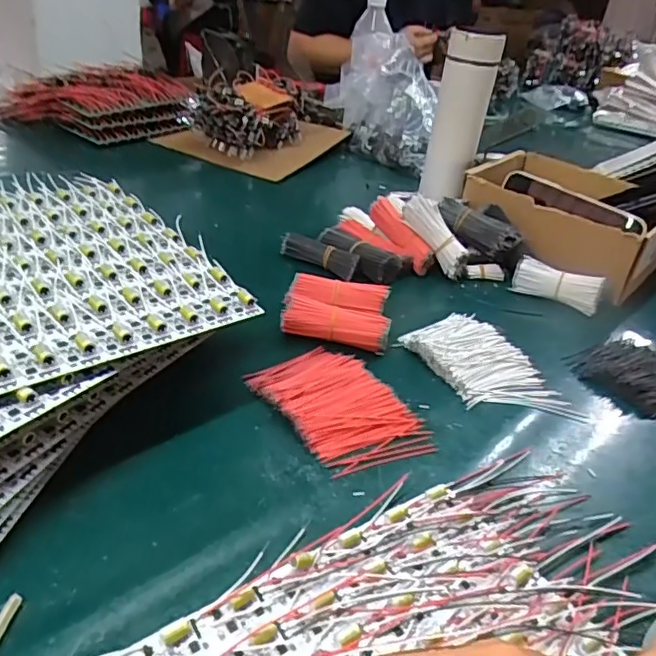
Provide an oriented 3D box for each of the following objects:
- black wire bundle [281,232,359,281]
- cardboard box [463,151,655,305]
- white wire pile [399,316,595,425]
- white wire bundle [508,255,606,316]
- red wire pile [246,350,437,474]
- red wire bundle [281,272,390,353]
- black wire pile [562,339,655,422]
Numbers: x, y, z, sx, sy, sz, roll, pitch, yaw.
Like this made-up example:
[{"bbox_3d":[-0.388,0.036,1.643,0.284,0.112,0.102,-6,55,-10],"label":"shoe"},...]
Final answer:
[{"bbox_3d":[-0.009,-0.078,0.624,0.089,0.028,0.023,24,35,24],"label":"black wire bundle"},{"bbox_3d":[0.295,-0.131,0.704,0.217,0.100,0.203,32,39,32],"label":"cardboard box"},{"bbox_3d":[0.138,0.032,0.493,0.089,0.013,0.148,-12,37,-29],"label":"white wire pile"},{"bbox_3d":[0.244,-0.046,0.611,0.087,0.039,0.025,25,36,25],"label":"white wire bundle"},{"bbox_3d":[0.007,0.056,0.429,0.087,0.013,0.130,-18,40,-35],"label":"red wire pile"},{"bbox_3d":[0.008,-0.015,0.520,0.091,0.032,0.075,9,32,2],"label":"red wire bundle"},{"bbox_3d":[0.278,0.044,0.504,0.101,0.017,0.107,-12,37,-28],"label":"black wire pile"}]

